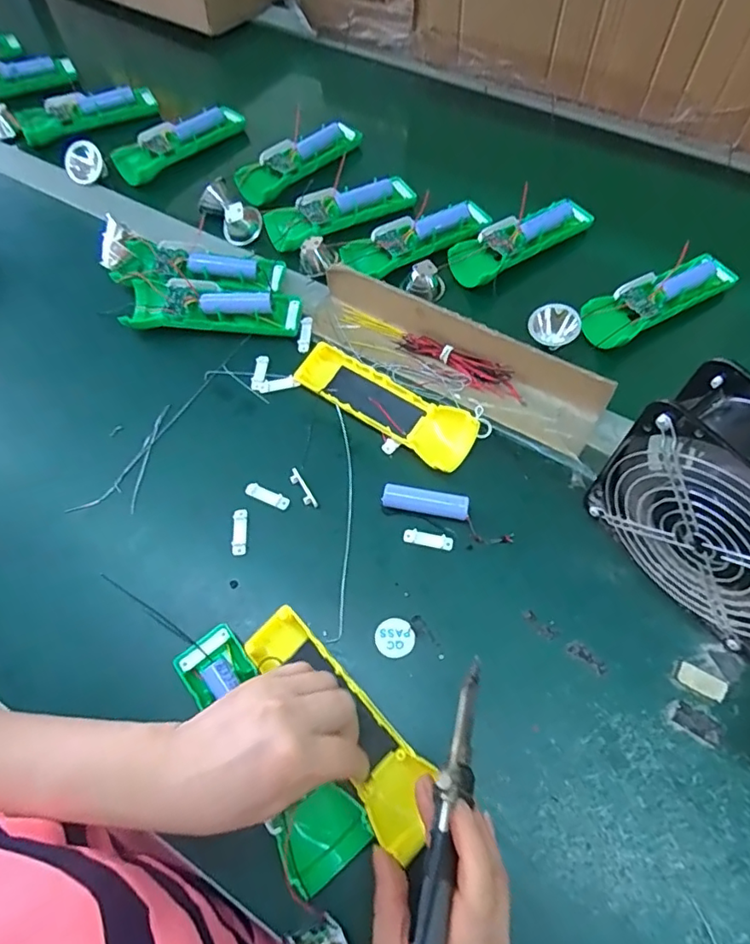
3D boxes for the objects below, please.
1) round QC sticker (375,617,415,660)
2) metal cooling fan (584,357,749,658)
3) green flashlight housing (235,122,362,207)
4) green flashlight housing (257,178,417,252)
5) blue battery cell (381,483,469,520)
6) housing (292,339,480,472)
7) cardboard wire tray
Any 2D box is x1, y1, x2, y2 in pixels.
[{"bbox_3d":[0.014,0.117,0.396,0.027,0.004,0.027,-1,63,3],"label":"round QC sticker"},{"bbox_3d":[0.221,0.030,0.348,0.062,0.146,0.146,-35,67,-14],"label":"metal cooling fan"},{"bbox_3d":[-0.088,-0.359,0.640,0.160,0.027,0.039,-41,68,-16],"label":"green flashlight housing"},{"bbox_3d":[-0.035,-0.283,0.599,0.166,0.025,0.052,-28,65,-10],"label":"green flashlight housing"},{"bbox_3d":[0.039,0.024,0.435,0.066,0.016,0.017,11,65,8],"label":"blue battery cell"},{"bbox_3d":[0.007,-0.058,0.472,0.161,0.024,0.048,35,70,18],"label":"housing"},{"bbox_3d":[0.062,-0.100,0.482,0.271,0.037,0.080,25,67,15],"label":"cardboard wire tray"}]

